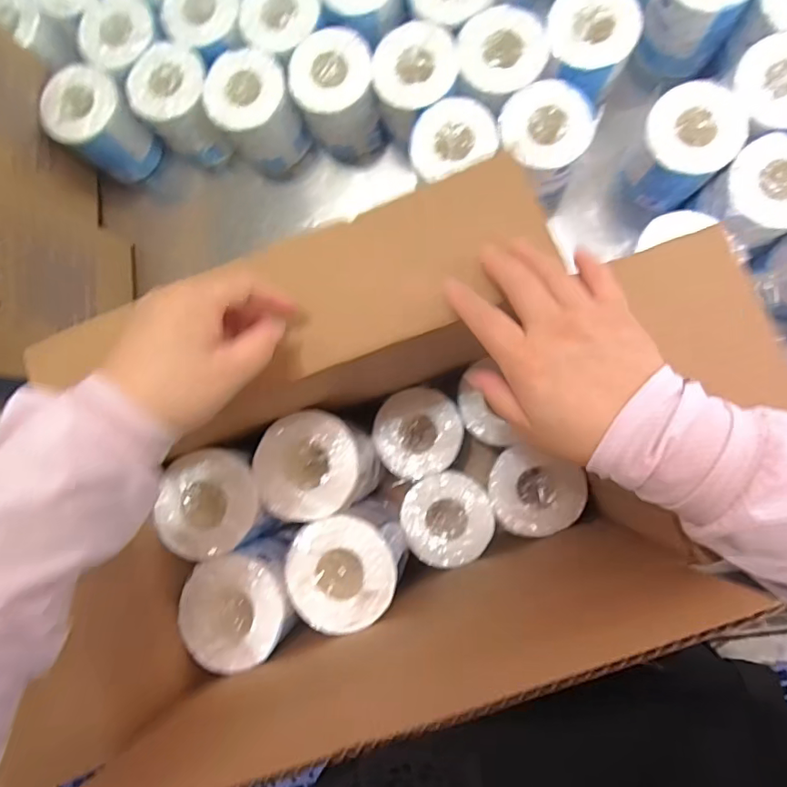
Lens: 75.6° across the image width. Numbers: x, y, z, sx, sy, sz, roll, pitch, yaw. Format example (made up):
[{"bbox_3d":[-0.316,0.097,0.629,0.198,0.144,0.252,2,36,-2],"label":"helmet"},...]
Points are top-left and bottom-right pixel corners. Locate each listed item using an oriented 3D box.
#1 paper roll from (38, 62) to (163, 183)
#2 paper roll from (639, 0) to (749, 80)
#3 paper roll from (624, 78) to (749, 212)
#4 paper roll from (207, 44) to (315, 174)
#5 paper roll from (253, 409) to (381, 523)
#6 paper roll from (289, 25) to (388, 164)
[{"bbox_3d":[-0.380,-0.348,0.665,0.104,0.108,0.096,0,88,6],"label":"paper roll"},{"bbox_3d":[0.339,-0.434,0.577,0.091,0.113,0.091,0,88,6],"label":"paper roll"},{"bbox_3d":[0.323,-0.273,0.578,0.091,0.108,0.094,0,88,6],"label":"paper roll"},{"bbox_3d":[-0.167,-0.349,0.640,0.097,0.101,0.115,-32,85,4],"label":"paper roll"},{"bbox_3d":[-0.073,0.067,0.503,0.094,0.112,0.097,0,88,8],"label":"paper roll"},{"bbox_3d":[-0.064,-0.367,0.640,0.090,0.121,0.103,-14,86,6],"label":"paper roll"}]

